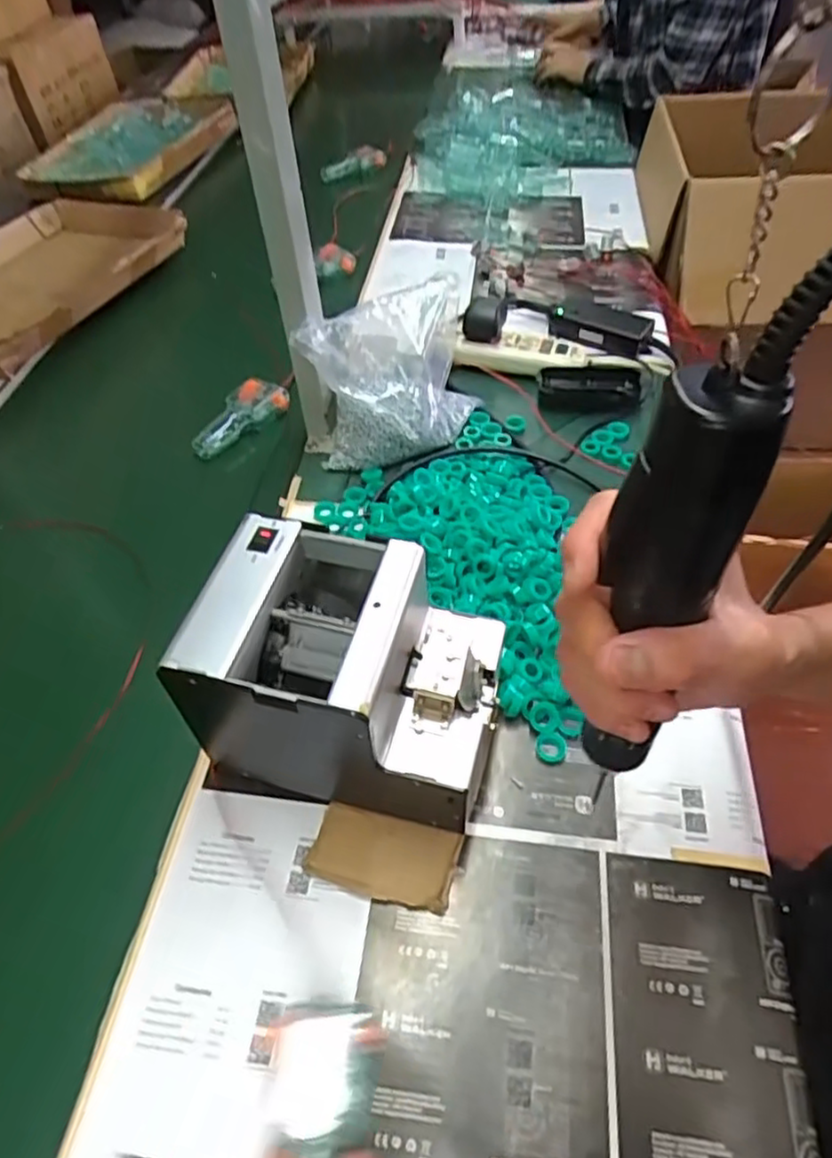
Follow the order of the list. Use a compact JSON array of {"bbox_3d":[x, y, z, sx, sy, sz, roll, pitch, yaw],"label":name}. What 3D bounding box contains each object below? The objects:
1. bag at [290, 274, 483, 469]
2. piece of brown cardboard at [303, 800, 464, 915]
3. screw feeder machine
[{"bbox_3d":[-0.027,-0.230,0.708,0.172,0.126,0.196,-4,51,-3],"label":"bag"},{"bbox_3d":[-0.022,0.184,0.455,0.095,0.012,0.051,10,50,13],"label":"piece of brown cardboard"},{"bbox_3d":[-0.042,0.064,0.458,0.184,0.149,0.129,12,52,11],"label":"screw feeder machine"}]

